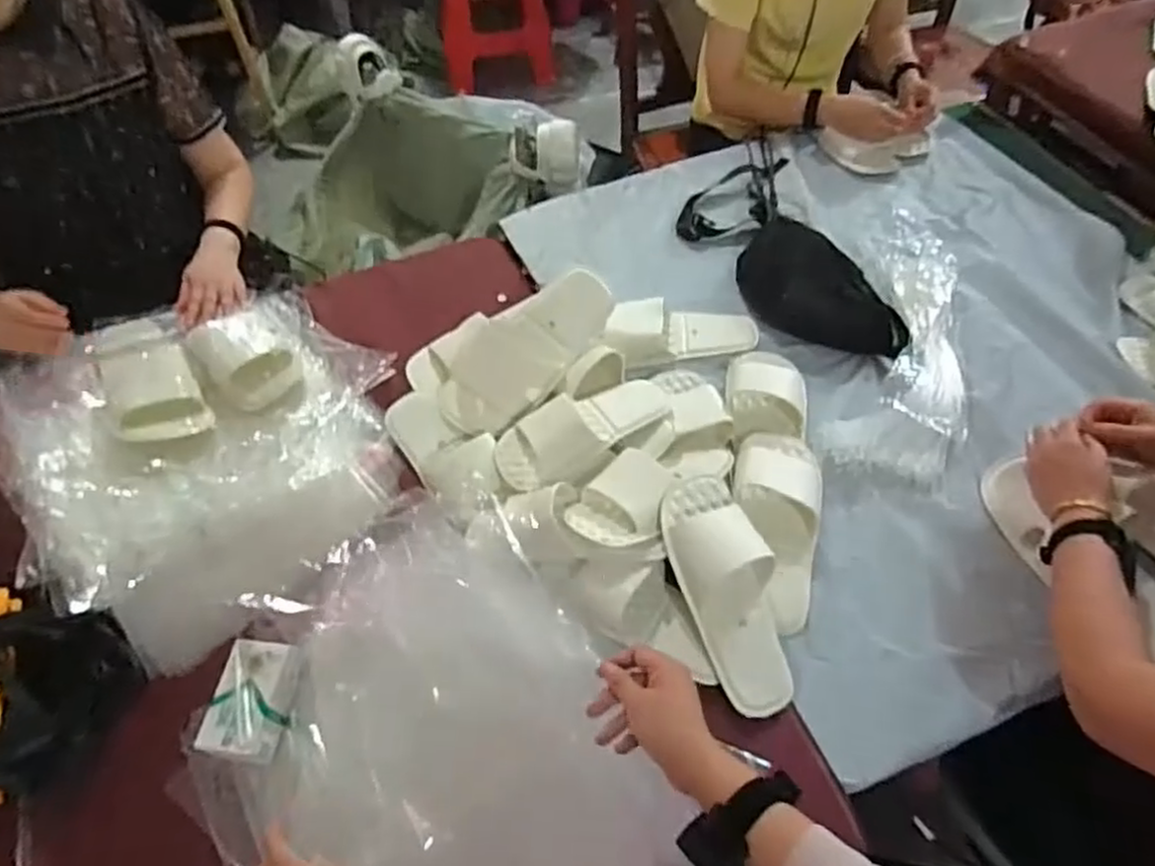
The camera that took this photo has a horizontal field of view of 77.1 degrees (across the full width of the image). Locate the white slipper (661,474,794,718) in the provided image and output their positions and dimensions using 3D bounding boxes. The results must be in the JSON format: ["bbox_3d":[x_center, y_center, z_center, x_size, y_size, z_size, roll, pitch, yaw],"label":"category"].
[{"bbox_3d":[0.166,0.169,0.786,0.103,0.070,0.256,-14,75,-9],"label":"white slipper"}]

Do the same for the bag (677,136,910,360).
[{"bbox_3d":[0.297,-0.307,1.106,0.234,0.093,0.498,-12,55,-7],"label":"bag"}]

